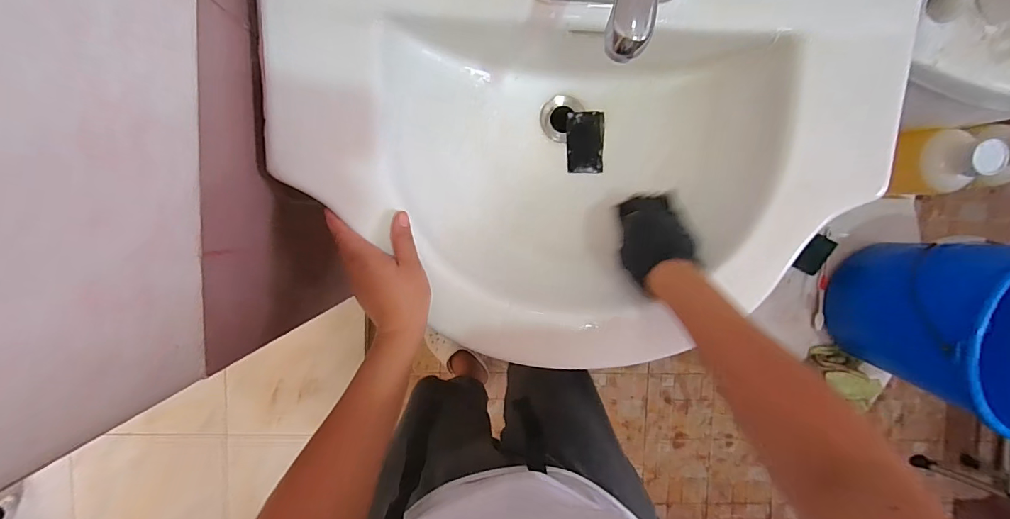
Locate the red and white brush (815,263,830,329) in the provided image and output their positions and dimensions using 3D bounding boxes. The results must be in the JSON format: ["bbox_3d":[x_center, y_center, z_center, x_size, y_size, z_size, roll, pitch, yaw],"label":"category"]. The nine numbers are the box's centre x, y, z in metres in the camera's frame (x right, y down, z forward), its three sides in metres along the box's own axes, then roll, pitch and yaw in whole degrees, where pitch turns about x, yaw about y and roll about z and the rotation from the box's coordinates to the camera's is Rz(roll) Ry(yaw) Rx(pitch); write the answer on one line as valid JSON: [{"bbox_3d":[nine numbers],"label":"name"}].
[{"bbox_3d":[0.562,0.067,0.789,0.012,0.009,0.116,2,95,-4],"label":"red and white brush"}]

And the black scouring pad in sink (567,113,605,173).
[{"bbox_3d":[0.107,-0.154,0.588,0.047,0.018,0.080,1,95,-4],"label":"black scouring pad in sink"}]

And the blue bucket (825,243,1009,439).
[{"bbox_3d":[0.664,0.096,0.659,0.225,0.260,0.225,0,95,-4],"label":"blue bucket"}]

